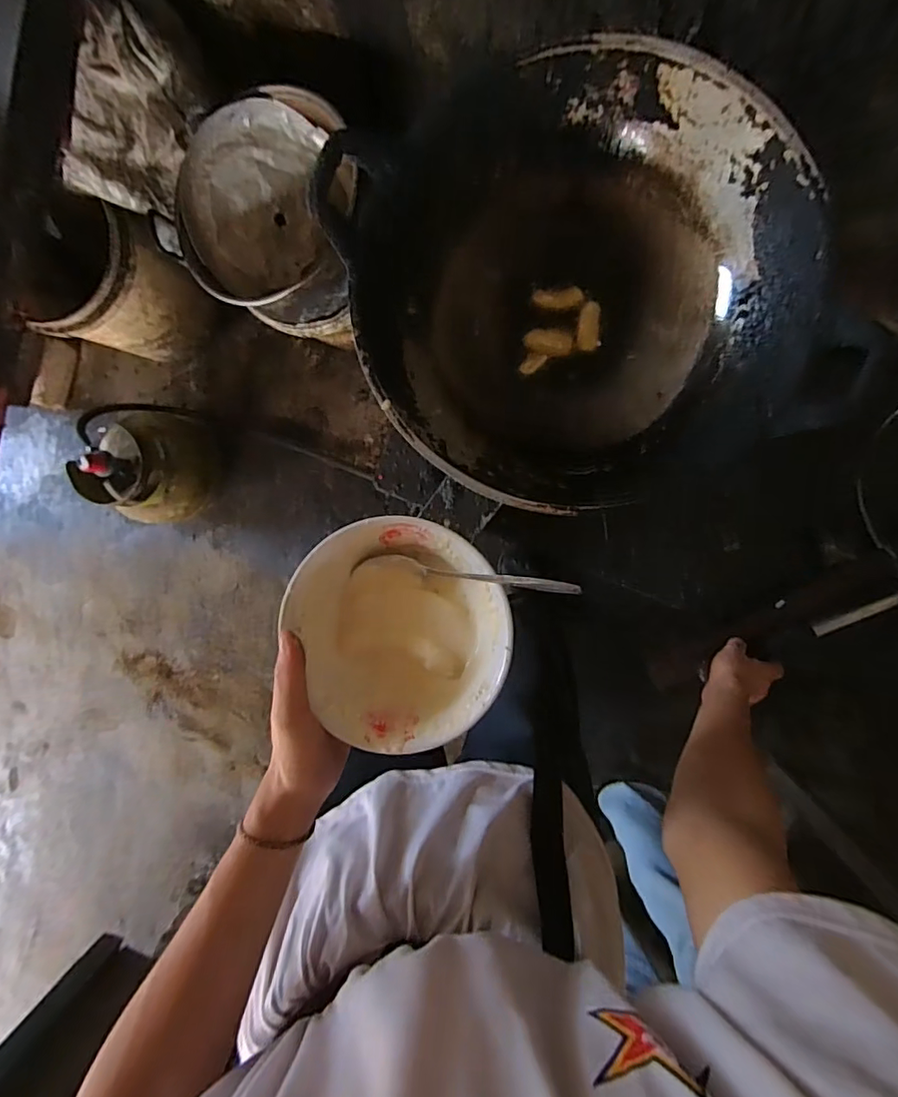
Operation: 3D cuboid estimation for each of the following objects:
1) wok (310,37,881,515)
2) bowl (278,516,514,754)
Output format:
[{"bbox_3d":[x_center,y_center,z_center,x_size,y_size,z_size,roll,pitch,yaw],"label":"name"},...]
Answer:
[{"bbox_3d":[0.122,-0.260,0.539,0.403,0.143,0.405,-28,92,9],"label":"wok"},{"bbox_3d":[-0.033,0.055,0.370,0.144,0.054,0.150,1,96,7],"label":"bowl"}]

